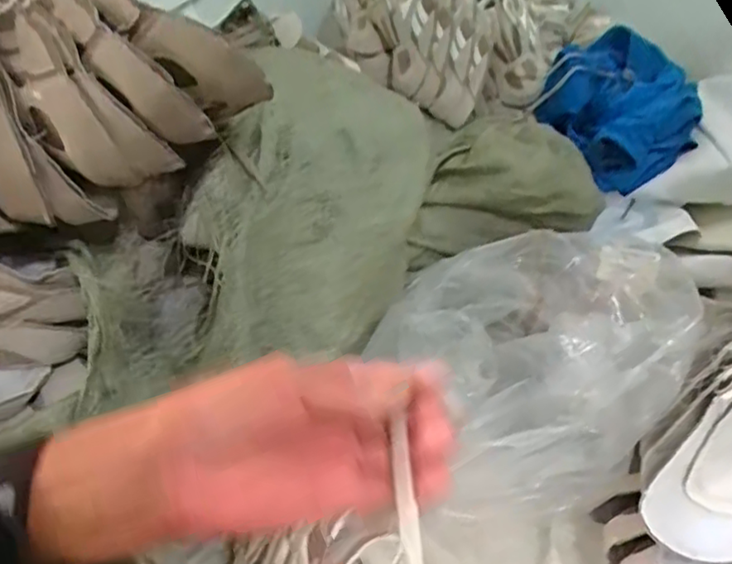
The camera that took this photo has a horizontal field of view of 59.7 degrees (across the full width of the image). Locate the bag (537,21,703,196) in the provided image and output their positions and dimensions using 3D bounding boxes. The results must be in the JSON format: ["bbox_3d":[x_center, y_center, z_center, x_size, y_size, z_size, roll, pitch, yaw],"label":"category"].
[{"bbox_3d":[0.517,-0.347,1.280,0.279,0.193,0.385,23,43,25],"label":"bag"}]

